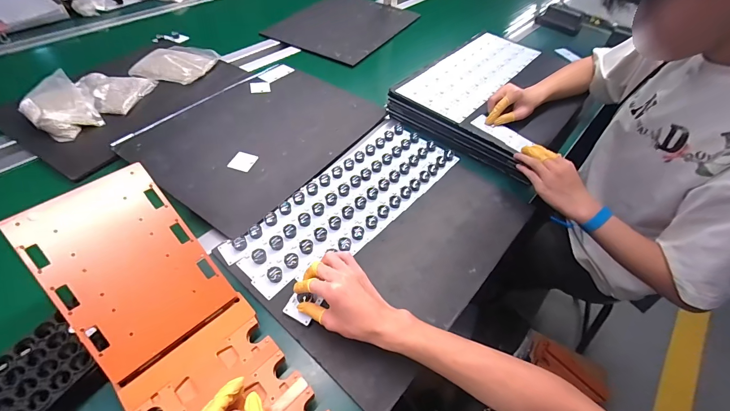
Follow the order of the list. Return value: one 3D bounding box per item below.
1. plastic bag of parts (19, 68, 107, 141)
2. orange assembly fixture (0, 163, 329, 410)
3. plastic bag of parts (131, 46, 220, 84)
[{"bbox_3d":[-0.667,-0.217,0.729,0.119,0.046,0.178,-35,61,-28],"label":"plastic bag of parts"},{"bbox_3d":[-0.227,0.155,0.407,0.449,0.066,0.174,44,58,8],"label":"orange assembly fixture"},{"bbox_3d":[-0.496,-0.378,0.884,0.174,0.026,0.170,12,51,4],"label":"plastic bag of parts"}]

